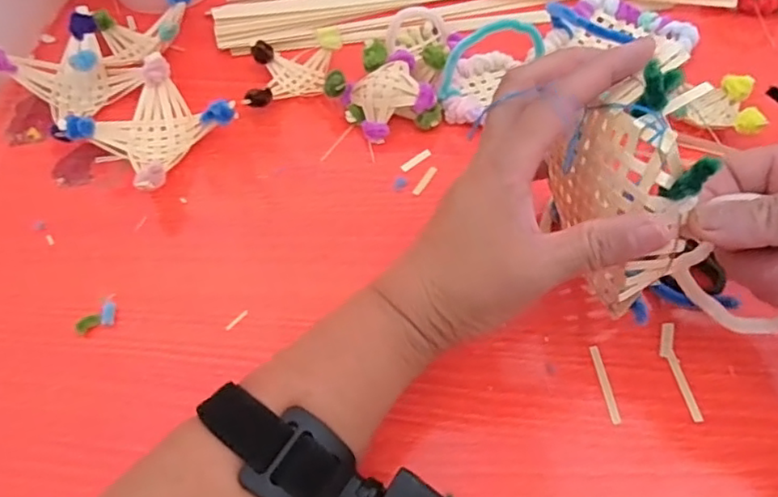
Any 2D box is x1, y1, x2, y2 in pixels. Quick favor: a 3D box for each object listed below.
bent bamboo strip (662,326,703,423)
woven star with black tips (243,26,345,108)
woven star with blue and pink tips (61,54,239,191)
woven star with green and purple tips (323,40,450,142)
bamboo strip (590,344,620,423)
[{"bbox_3d":[0.146,0.061,0.306,0.010,0.004,0.052,-3,56,3],"label":"bent bamboo strip"},{"bbox_3d":[-0.067,-0.127,0.432,0.068,0.023,0.067,-7,56,0],"label":"woven star with black tips"},{"bbox_3d":[-0.156,-0.082,0.407,0.085,0.035,0.086,29,63,21],"label":"woven star with blue and pink tips"},{"bbox_3d":[-0.002,-0.109,0.413,0.077,0.030,0.070,7,58,9],"label":"woven star with green and purple tips"},{"bbox_3d":[0.109,0.067,0.304,0.005,0.004,0.041,-6,56,1],"label":"bamboo strip"}]

